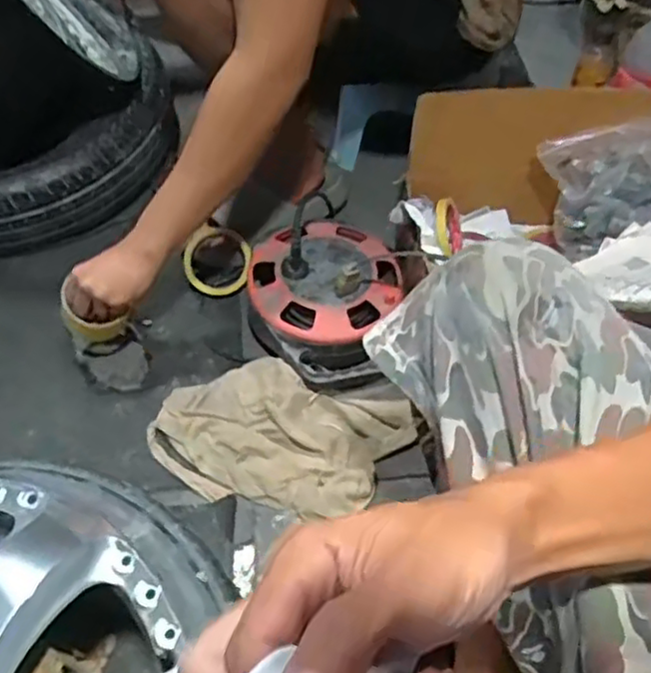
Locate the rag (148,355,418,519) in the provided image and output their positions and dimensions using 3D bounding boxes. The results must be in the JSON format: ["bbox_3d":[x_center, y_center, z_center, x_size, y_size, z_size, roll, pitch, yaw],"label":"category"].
[{"bbox_3d":[-0.058,0.114,0.847,0.298,0.044,0.192,20,55,13],"label":"rag"}]

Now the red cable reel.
[{"bbox_3d":[-0.001,-0.057,0.923,0.198,0.118,0.213,1,53,-1],"label":"red cable reel"}]

